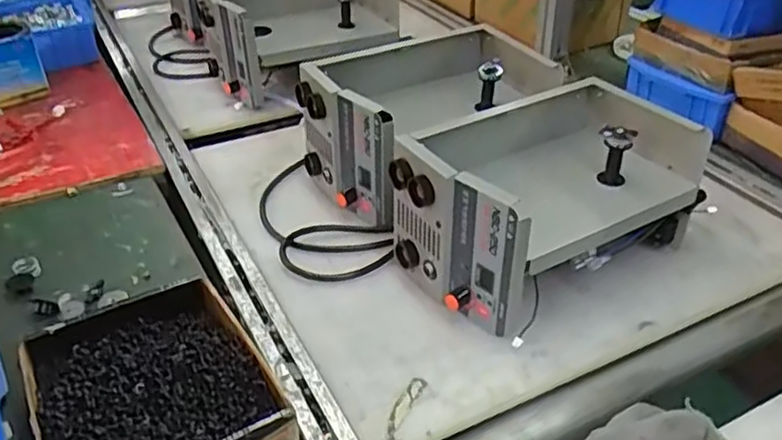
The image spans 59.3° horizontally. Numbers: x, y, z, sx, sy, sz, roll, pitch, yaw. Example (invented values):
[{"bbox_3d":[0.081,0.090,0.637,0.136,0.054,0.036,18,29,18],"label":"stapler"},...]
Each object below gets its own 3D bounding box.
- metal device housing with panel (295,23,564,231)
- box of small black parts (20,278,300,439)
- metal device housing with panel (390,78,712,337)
[{"bbox_3d":[0.046,-0.126,0.887,0.298,0.153,0.198,-21,40,-27],"label":"metal device housing with panel"},{"bbox_3d":[-0.194,0.149,0.567,0.174,0.064,0.213,-19,40,-25],"label":"box of small black parts"},{"bbox_3d":[0.166,-0.021,0.737,0.299,0.152,0.170,-21,40,-27],"label":"metal device housing with panel"}]

